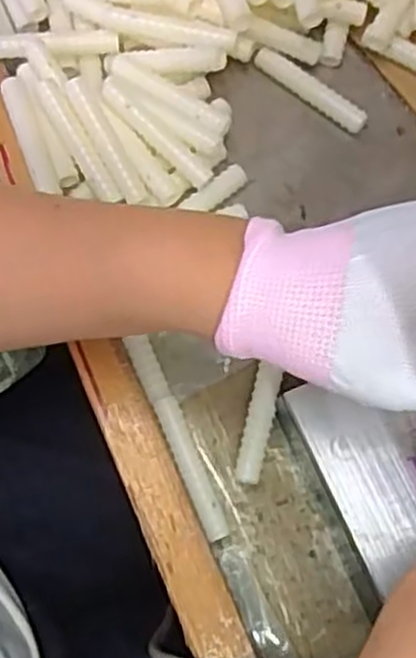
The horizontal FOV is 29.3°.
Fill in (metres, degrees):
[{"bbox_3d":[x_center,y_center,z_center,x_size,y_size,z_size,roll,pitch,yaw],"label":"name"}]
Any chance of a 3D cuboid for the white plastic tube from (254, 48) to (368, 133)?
[{"bbox_3d":[0.064,-0.148,0.492,0.078,0.012,0.013,36,77,11],"label":"white plastic tube"}]

